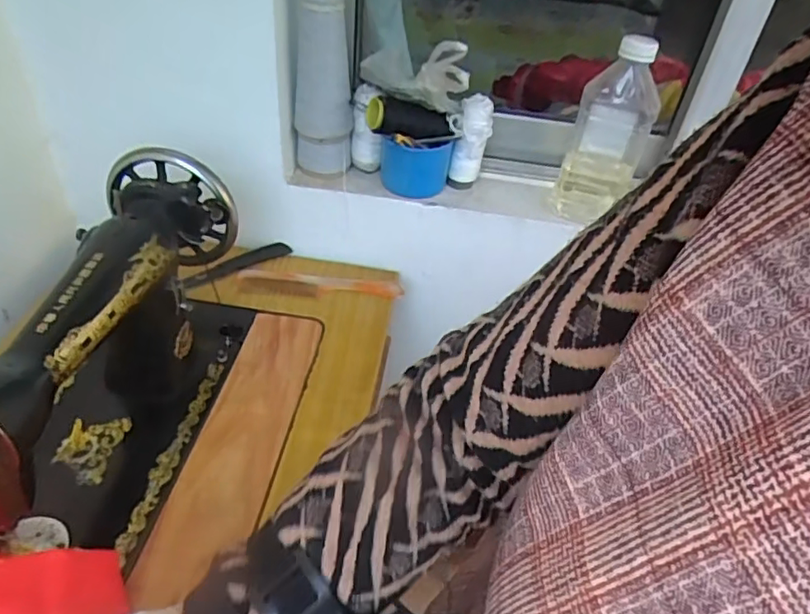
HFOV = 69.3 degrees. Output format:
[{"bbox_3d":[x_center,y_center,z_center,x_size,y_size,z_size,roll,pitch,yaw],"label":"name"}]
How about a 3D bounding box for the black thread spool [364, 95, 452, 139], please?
[{"bbox_3d":[0.007,-0.238,0.745,0.107,0.043,0.040,4,39,-23],"label":"black thread spool"}]

